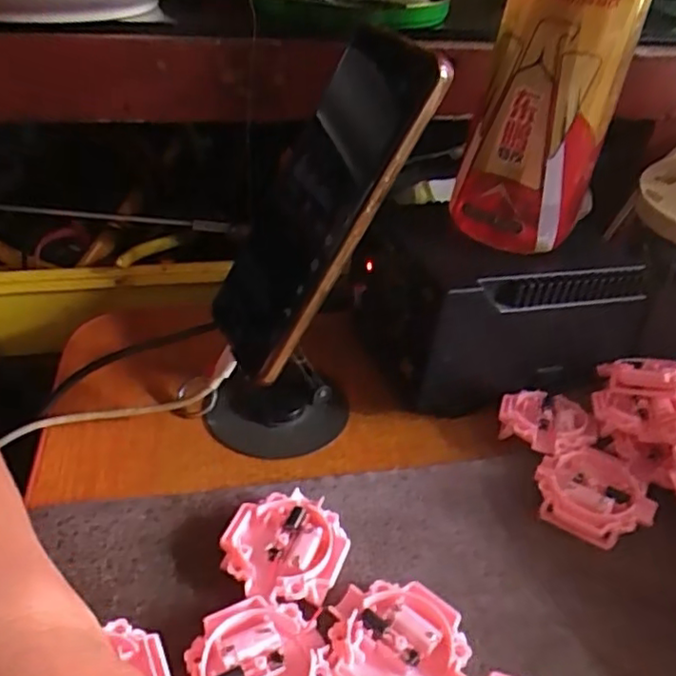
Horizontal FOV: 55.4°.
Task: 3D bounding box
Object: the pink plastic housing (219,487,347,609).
[{"bbox_3d":[-0.024,0.095,0.286,0.051,0.015,0.053,3,36,-2],"label":"pink plastic housing"}]

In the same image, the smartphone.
[{"bbox_3d":[-0.012,-0.061,0.302,0.010,0.164,0.066,12,28,-42],"label":"smartphone"}]

